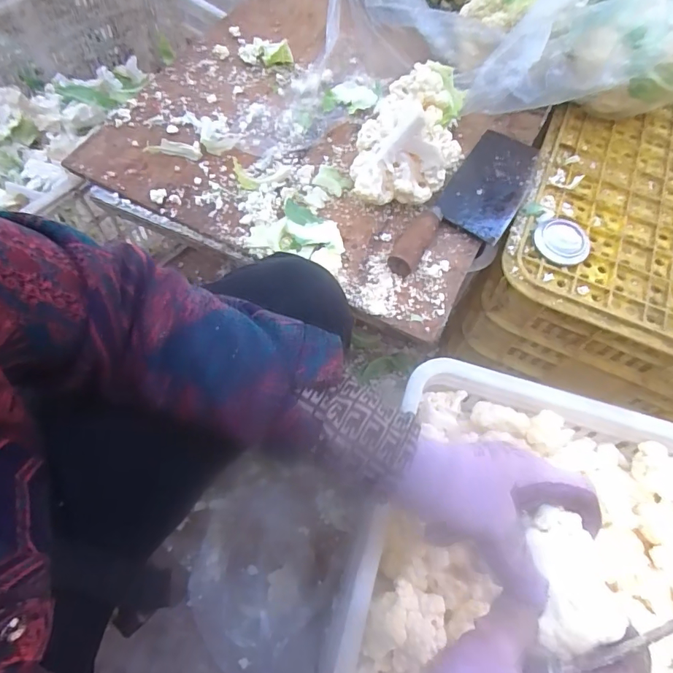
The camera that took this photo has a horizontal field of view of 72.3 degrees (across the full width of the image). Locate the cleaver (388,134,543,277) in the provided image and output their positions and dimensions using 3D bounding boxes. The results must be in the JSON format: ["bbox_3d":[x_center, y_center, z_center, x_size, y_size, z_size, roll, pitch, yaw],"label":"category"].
[{"bbox_3d":[0.169,-0.166,0.556,0.092,0.030,0.288,34,67,13],"label":"cleaver"}]

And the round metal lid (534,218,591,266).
[{"bbox_3d":[0.266,-0.113,0.544,0.059,0.016,0.063,1,64,-3],"label":"round metal lid"}]

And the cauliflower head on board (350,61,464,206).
[{"bbox_3d":[0.083,-0.226,0.528,0.119,0.103,0.141,9,64,1],"label":"cauliflower head on board"}]

